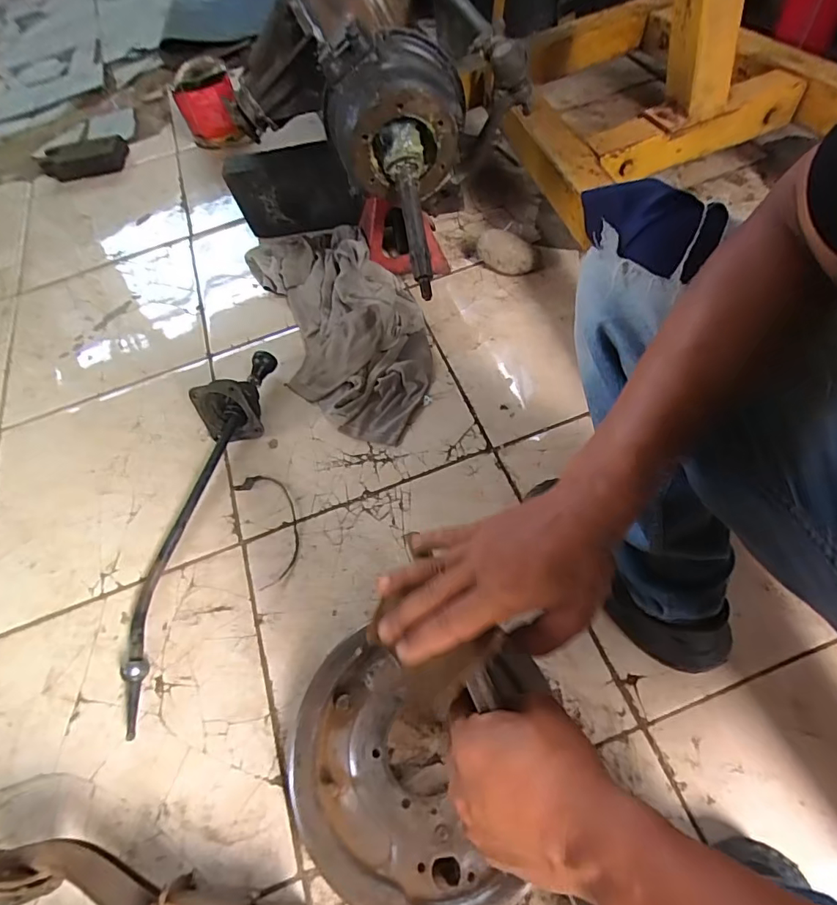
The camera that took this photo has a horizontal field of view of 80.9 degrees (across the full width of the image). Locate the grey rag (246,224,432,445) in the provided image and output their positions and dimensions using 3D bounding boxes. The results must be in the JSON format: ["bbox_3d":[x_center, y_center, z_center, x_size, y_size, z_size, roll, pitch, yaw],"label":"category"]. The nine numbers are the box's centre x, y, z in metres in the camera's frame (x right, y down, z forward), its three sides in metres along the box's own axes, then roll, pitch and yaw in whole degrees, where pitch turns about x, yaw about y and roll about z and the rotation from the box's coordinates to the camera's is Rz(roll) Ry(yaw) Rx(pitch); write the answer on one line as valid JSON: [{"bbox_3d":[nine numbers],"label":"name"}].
[{"bbox_3d":[-0.146,-0.265,0.917,0.259,0.079,0.567,-21,60,-5],"label":"grey rag"}]

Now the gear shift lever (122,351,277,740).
[{"bbox_3d":[-0.327,0.075,0.723,0.103,0.095,0.590,2,60,8],"label":"gear shift lever"}]

